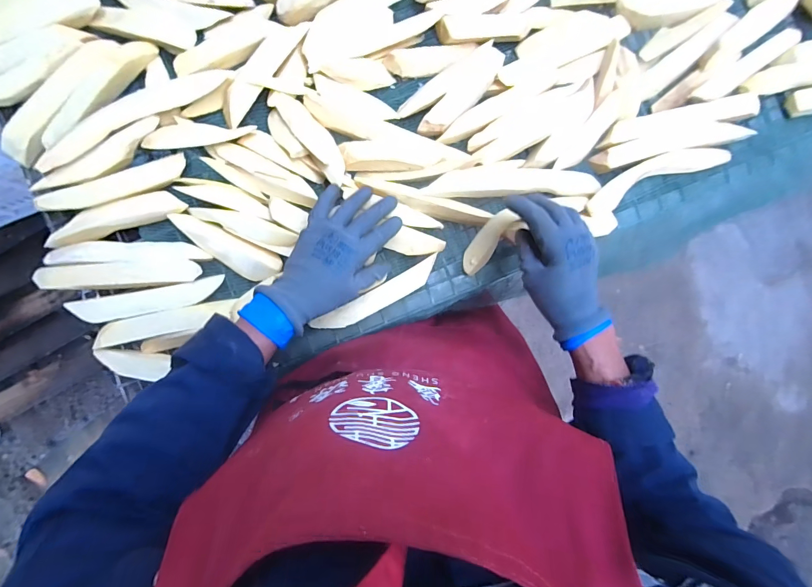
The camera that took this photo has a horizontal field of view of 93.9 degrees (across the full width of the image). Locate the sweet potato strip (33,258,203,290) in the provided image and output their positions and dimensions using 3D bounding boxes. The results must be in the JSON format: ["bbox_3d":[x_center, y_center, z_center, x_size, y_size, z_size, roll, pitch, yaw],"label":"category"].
[{"bbox_3d":[-0.351,-0.024,0.467,0.193,0.016,0.031,-5,96,-3],"label":"sweet potato strip"}]

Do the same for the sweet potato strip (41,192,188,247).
[{"bbox_3d":[-0.364,-0.095,0.475,0.163,0.016,0.037,-18,97,-2],"label":"sweet potato strip"}]

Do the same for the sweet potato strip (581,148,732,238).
[{"bbox_3d":[0.331,-0.152,0.510,0.210,0.034,0.060,-31,97,0],"label":"sweet potato strip"}]

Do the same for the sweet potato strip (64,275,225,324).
[{"bbox_3d":[-0.320,0.009,0.475,0.176,0.022,0.030,-11,97,-3],"label":"sweet potato strip"}]

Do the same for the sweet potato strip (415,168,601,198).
[{"bbox_3d":[0.136,-0.145,0.494,0.220,0.021,0.038,-1,96,-4],"label":"sweet potato strip"}]

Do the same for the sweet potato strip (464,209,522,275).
[{"bbox_3d":[0.105,-0.067,0.489,0.029,0.012,0.093,32,113,-6],"label":"sweet potato strip"}]

